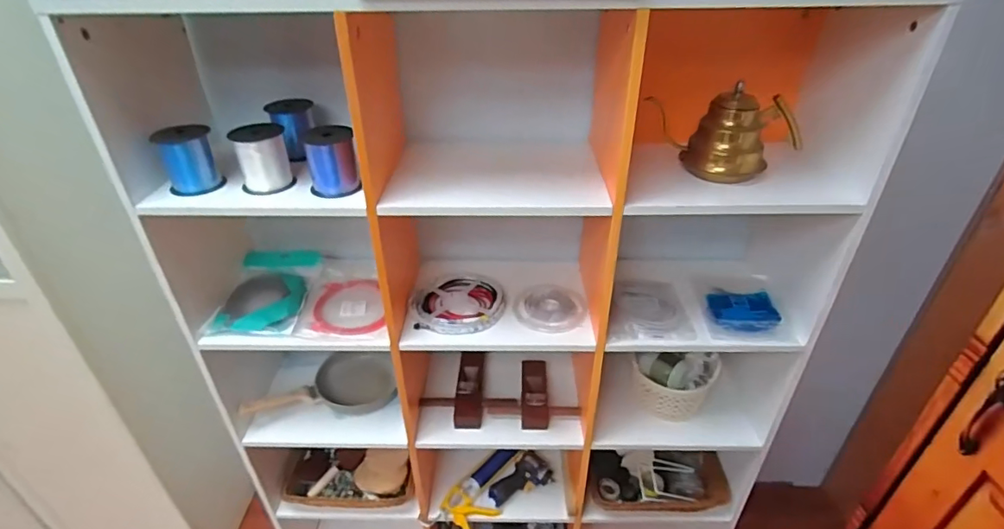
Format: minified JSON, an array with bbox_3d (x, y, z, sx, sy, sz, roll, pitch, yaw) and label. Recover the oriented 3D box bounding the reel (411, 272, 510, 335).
[{"bbox_3d":[-0.091,0.076,1.098,0.193,0.019,0.200,-4,34,-2],"label":"reel"}]

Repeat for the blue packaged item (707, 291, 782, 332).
[{"bbox_3d":[0.495,0.098,1.049,0.125,0.034,0.105,0,34,4],"label":"blue packaged item"}]

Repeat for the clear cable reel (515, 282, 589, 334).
[{"bbox_3d":[0.106,0.085,1.093,0.146,0.030,0.149,4,34,10],"label":"clear cable reel"}]

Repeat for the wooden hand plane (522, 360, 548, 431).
[{"bbox_3d":[0.078,0.299,1.245,0.066,0.079,0.188,0,34,3],"label":"wooden hand plane"}]

